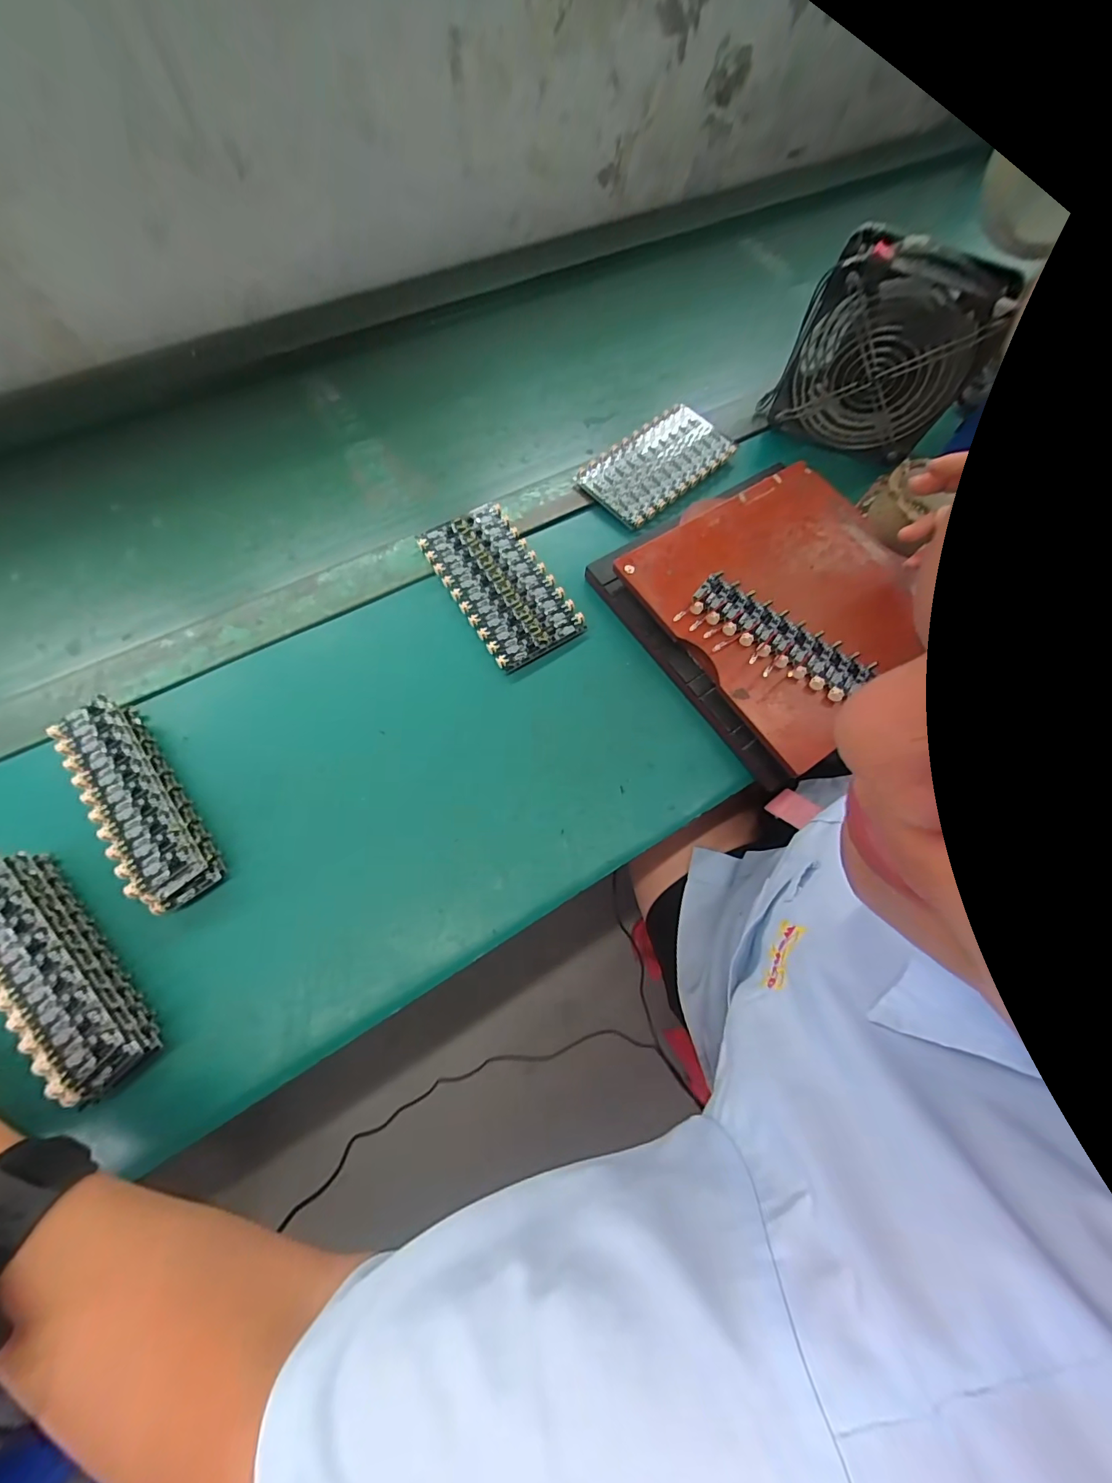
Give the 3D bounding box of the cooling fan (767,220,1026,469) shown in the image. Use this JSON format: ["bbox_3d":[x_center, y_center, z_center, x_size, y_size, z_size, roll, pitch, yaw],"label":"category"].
[{"bbox_3d":[0.305,-0.359,0.469,0.155,0.160,0.048,22,69,6],"label":"cooling fan"}]

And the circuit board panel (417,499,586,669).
[{"bbox_3d":[-0.051,-0.145,0.445,0.087,0.015,0.163,-30,73,-14],"label":"circuit board panel"}]

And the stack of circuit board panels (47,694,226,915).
[{"bbox_3d":[-0.302,0.042,0.353,0.050,0.025,0.168,-35,74,-15],"label":"stack of circuit board panels"}]

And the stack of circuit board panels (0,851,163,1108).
[{"bbox_3d":[-0.320,0.146,0.310,0.166,0.035,0.050,42,72,13],"label":"stack of circuit board panels"}]

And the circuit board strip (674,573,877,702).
[{"bbox_3d":[0.176,-0.081,0.392,0.147,0.011,0.065,33,70,10],"label":"circuit board strip"}]

